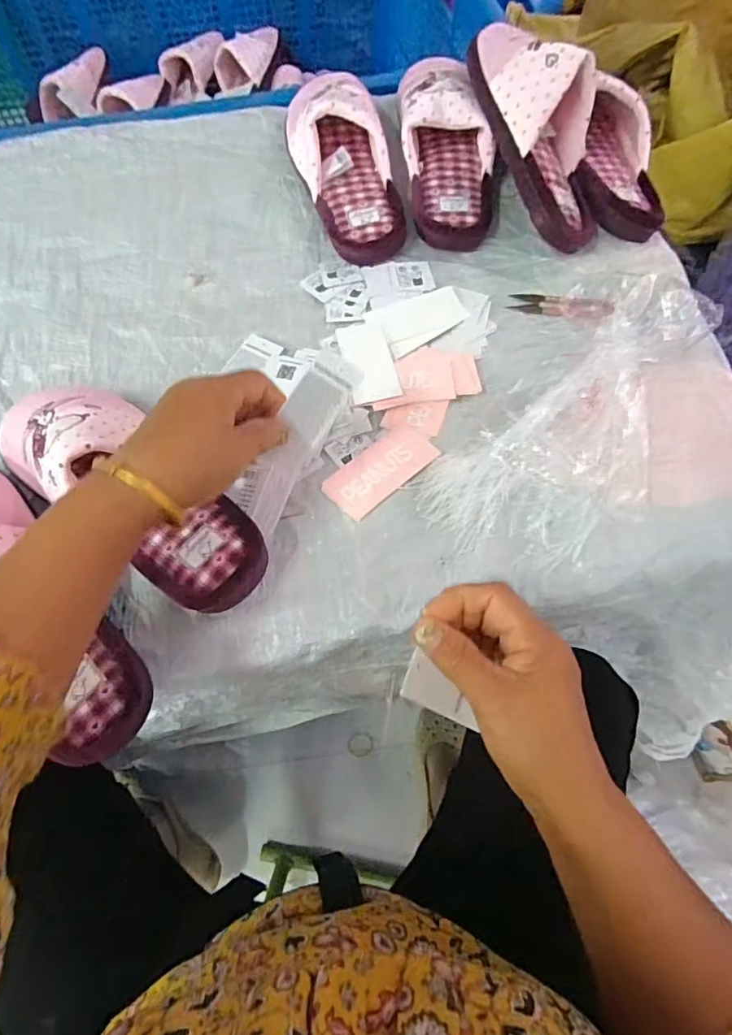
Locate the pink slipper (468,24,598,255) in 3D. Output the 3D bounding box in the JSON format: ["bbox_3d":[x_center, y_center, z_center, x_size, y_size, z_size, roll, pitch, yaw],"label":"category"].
[{"bbox_3d":[0.177,-0.386,0.519,0.084,0.066,0.234,-20,93,-8],"label":"pink slipper"}]

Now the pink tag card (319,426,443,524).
[{"bbox_3d":[0.013,-0.041,0.458,0.098,0.009,0.048,-38,72,-15],"label":"pink tag card"}]

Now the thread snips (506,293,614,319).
[{"bbox_3d":[0.189,-0.206,0.520,0.094,0.013,0.027,18,66,28],"label":"thread snips"}]

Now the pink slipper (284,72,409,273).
[{"bbox_3d":[-0.024,-0.380,0.561,0.089,0.073,0.240,-17,81,-8],"label":"pink slipper"}]

